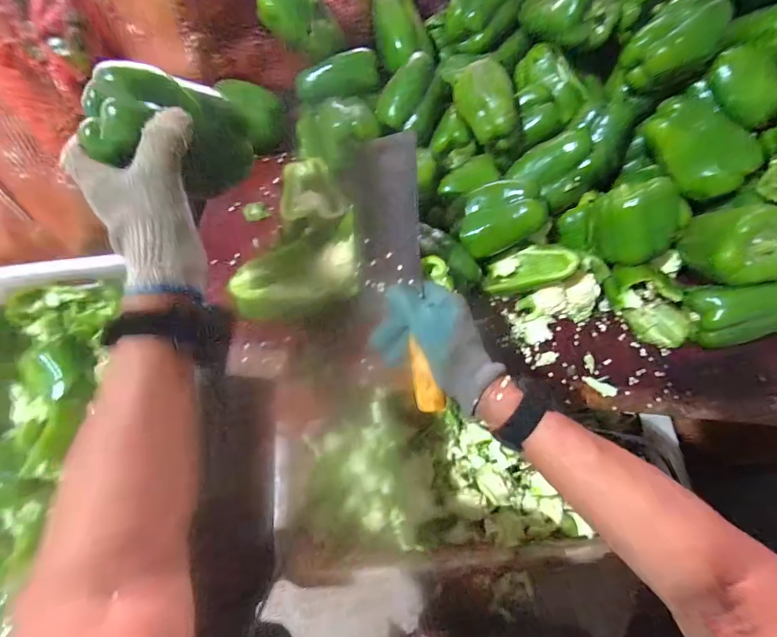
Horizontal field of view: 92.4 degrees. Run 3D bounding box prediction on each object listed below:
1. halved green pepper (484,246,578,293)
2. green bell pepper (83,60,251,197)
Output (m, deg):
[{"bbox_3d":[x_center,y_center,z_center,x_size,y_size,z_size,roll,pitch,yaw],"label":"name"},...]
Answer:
[{"bbox_3d":[0.166,-0.057,0.438,0.098,0.033,0.051,-10,67,26],"label":"halved green pepper"},{"bbox_3d":[-0.178,-0.151,0.309,0.100,0.085,0.071,-1,71,-1],"label":"green bell pepper"}]

